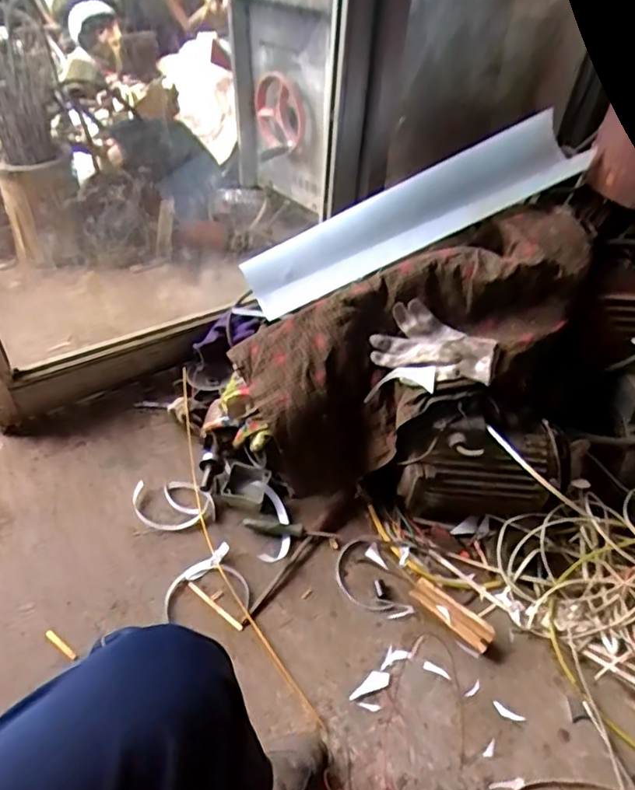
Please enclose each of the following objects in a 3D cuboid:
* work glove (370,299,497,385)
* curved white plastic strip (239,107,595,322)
[{"bbox_3d":[0.183,-0.082,0.936,0.190,0.057,0.112,13,61,20],"label":"work glove"},{"bbox_3d":[0.168,-0.310,1.043,0.620,0.081,0.136,-26,49,1],"label":"curved white plastic strip"}]

